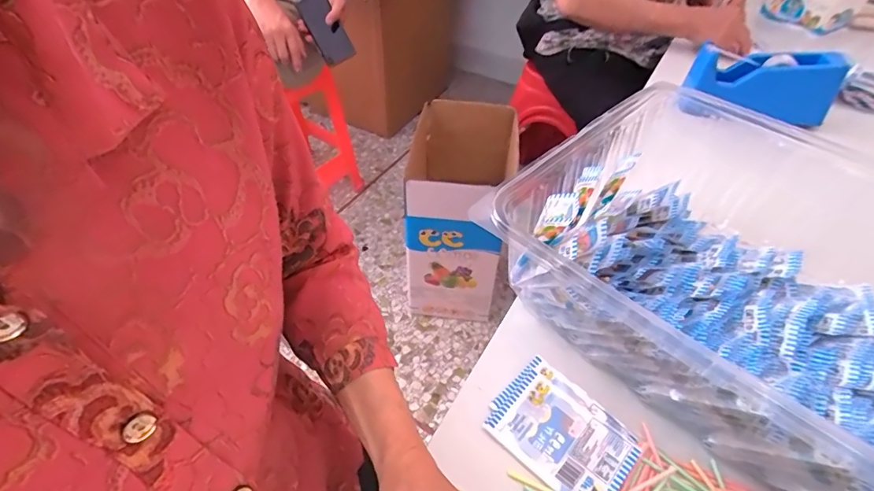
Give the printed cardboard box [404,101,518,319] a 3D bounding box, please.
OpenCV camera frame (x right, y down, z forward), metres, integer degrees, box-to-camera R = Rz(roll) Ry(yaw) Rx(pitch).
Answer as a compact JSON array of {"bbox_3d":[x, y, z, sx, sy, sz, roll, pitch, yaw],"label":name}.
[{"bbox_3d":[0.052,-0.078,1.111,0.217,0.437,0.359,5,47,4],"label":"printed cardboard box"}]

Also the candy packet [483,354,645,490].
[{"bbox_3d":[0.104,0.151,0.371,0.111,0.009,0.085,36,56,29],"label":"candy packet"}]

